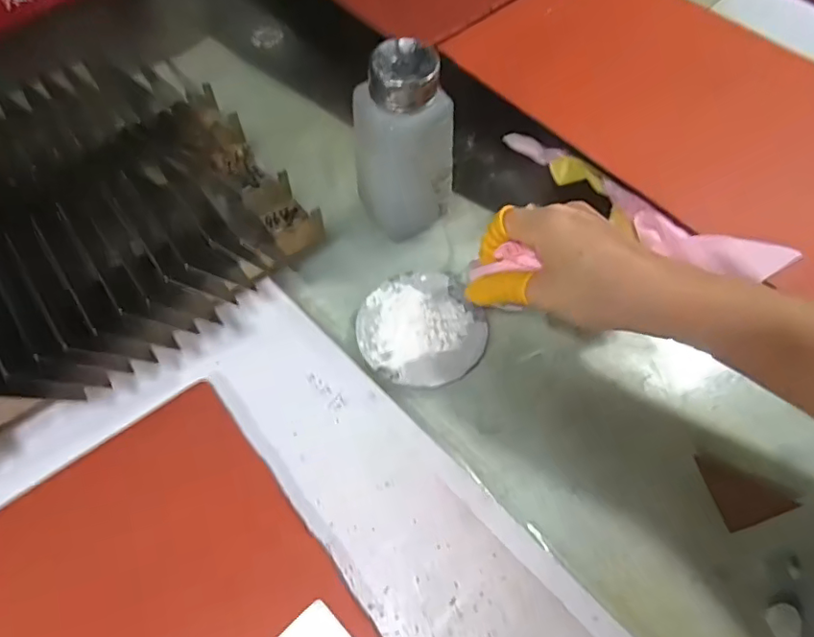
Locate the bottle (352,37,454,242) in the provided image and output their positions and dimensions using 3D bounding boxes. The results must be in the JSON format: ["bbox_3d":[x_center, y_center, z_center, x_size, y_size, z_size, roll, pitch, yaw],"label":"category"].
[{"bbox_3d":[-0.004,-0.110,0.364,0.057,0.118,0.049,-30,64,-16],"label":"bottle"}]

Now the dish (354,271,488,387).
[{"bbox_3d":[0.009,0.005,0.375,0.082,0.006,0.082,0,61,0],"label":"dish"}]

